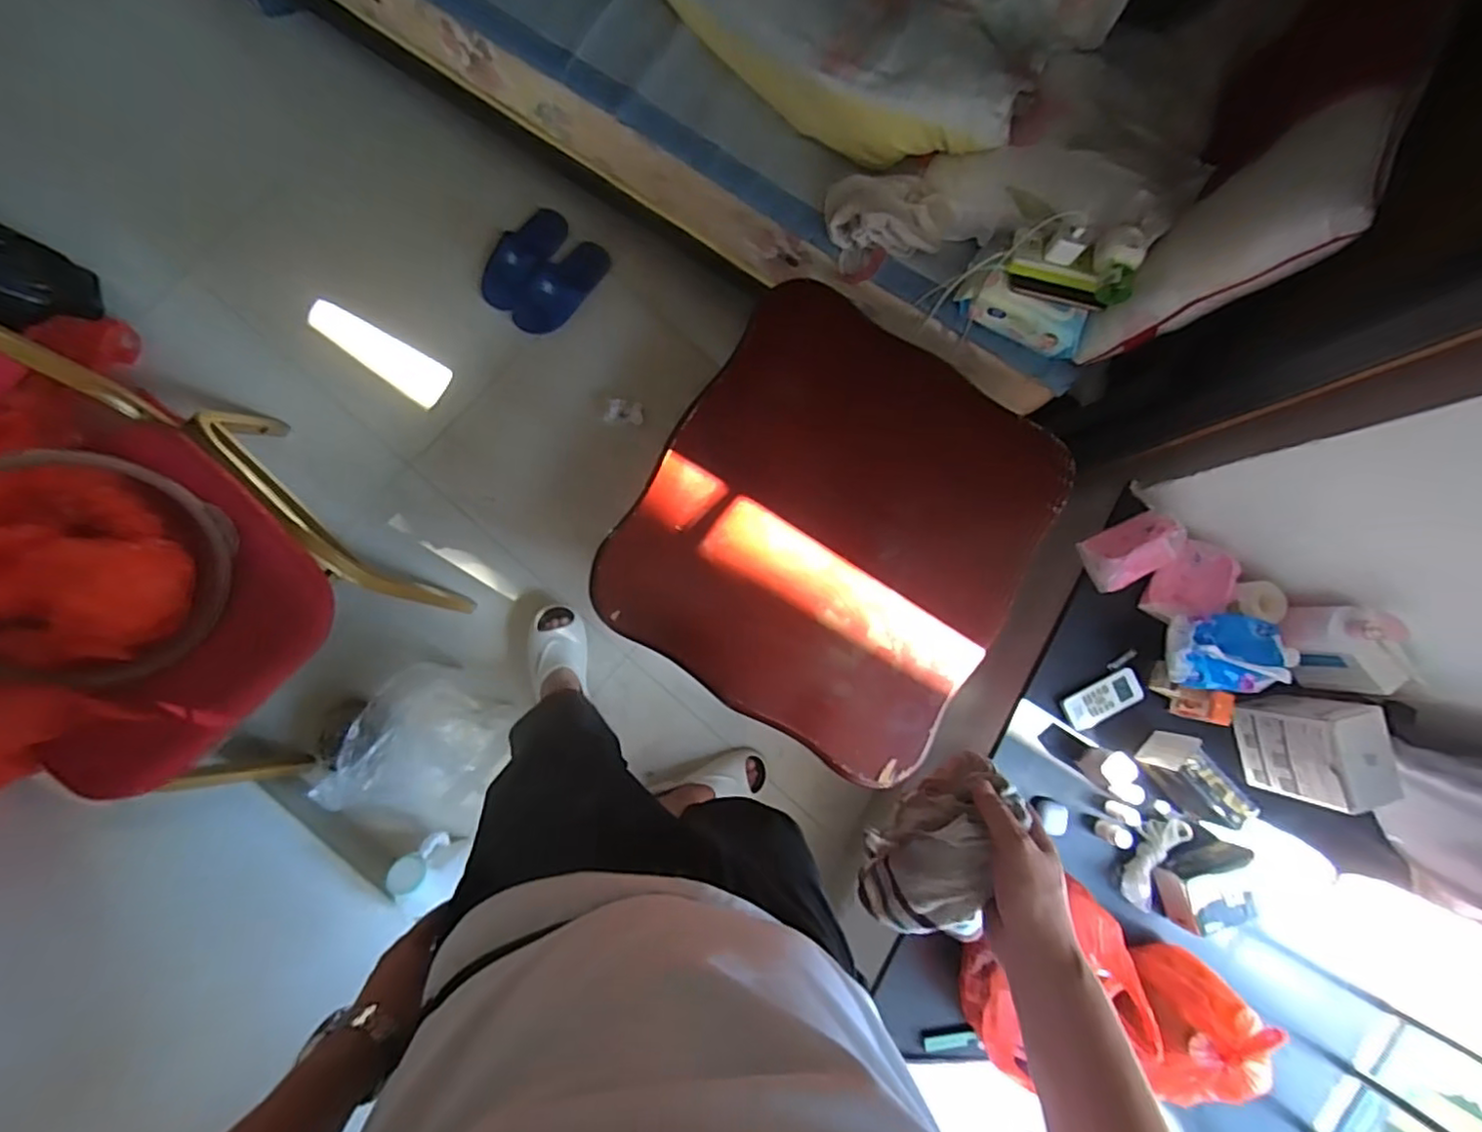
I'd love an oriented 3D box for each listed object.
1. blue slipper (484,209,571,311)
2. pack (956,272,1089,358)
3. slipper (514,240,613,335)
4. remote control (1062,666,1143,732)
[{"bbox_3d":[-0.470,-0.673,1.377,0.111,0.057,0.249,27,83,-2],"label":"blue slipper"},{"bbox_3d":[0.447,-0.397,0.998,0.188,0.082,0.038,25,50,-1],"label":"pack"},{"bbox_3d":[-0.384,-0.607,1.368,0.100,0.055,0.251,37,83,-1],"label":"slipper"},{"bbox_3d":[0.599,0.219,1.047,0.142,0.025,0.058,-21,87,-7],"label":"remote control"}]

